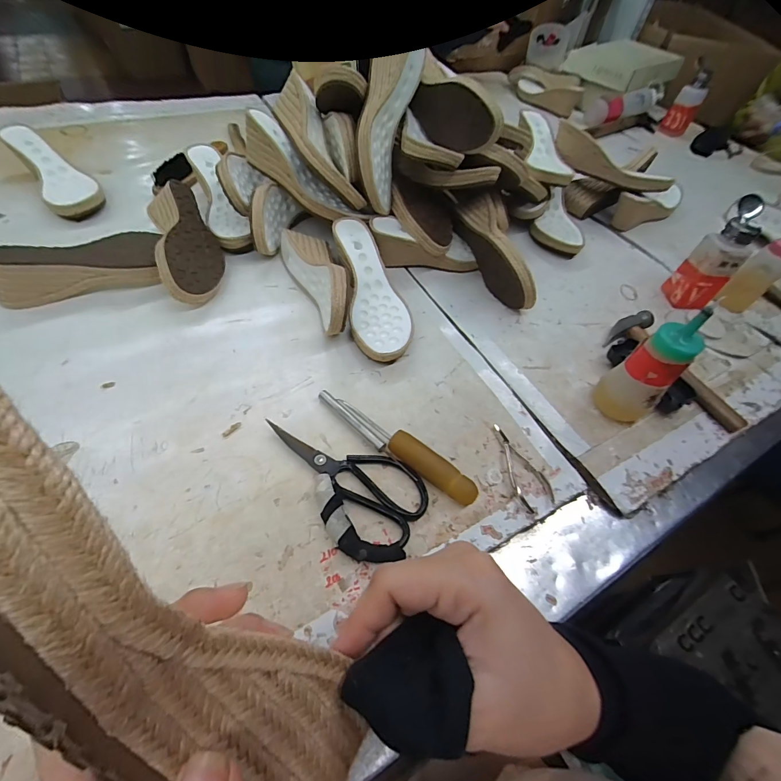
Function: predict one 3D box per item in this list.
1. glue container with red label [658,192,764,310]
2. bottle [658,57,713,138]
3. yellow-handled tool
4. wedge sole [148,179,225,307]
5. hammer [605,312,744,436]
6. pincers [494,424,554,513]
[{"bbox_3d":[0.484,-0.193,0.560,0.066,0.153,0.065,39,61,20],"label":"glue container with red label"},{"bbox_3d":[0.792,-0.765,1.002,0.068,0.154,0.066,29,58,14],"label":"bottle"},{"bbox_3d":[0.002,0.058,0.412,0.202,0.023,0.027,31,58,16],"label":"yellow-handled tool"},{"bbox_3d":[-0.296,-0.209,0.540,0.084,0.063,0.220,3,59,-44],"label":"wedge sole"},{"bbox_3d":[0.382,-0.028,0.510,0.085,0.028,0.198,-16,58,-16],"label":"hammer"},{"bbox_3d":[0.148,0.083,0.422,0.043,0.010,0.100,-10,57,-12],"label":"pincers"}]

